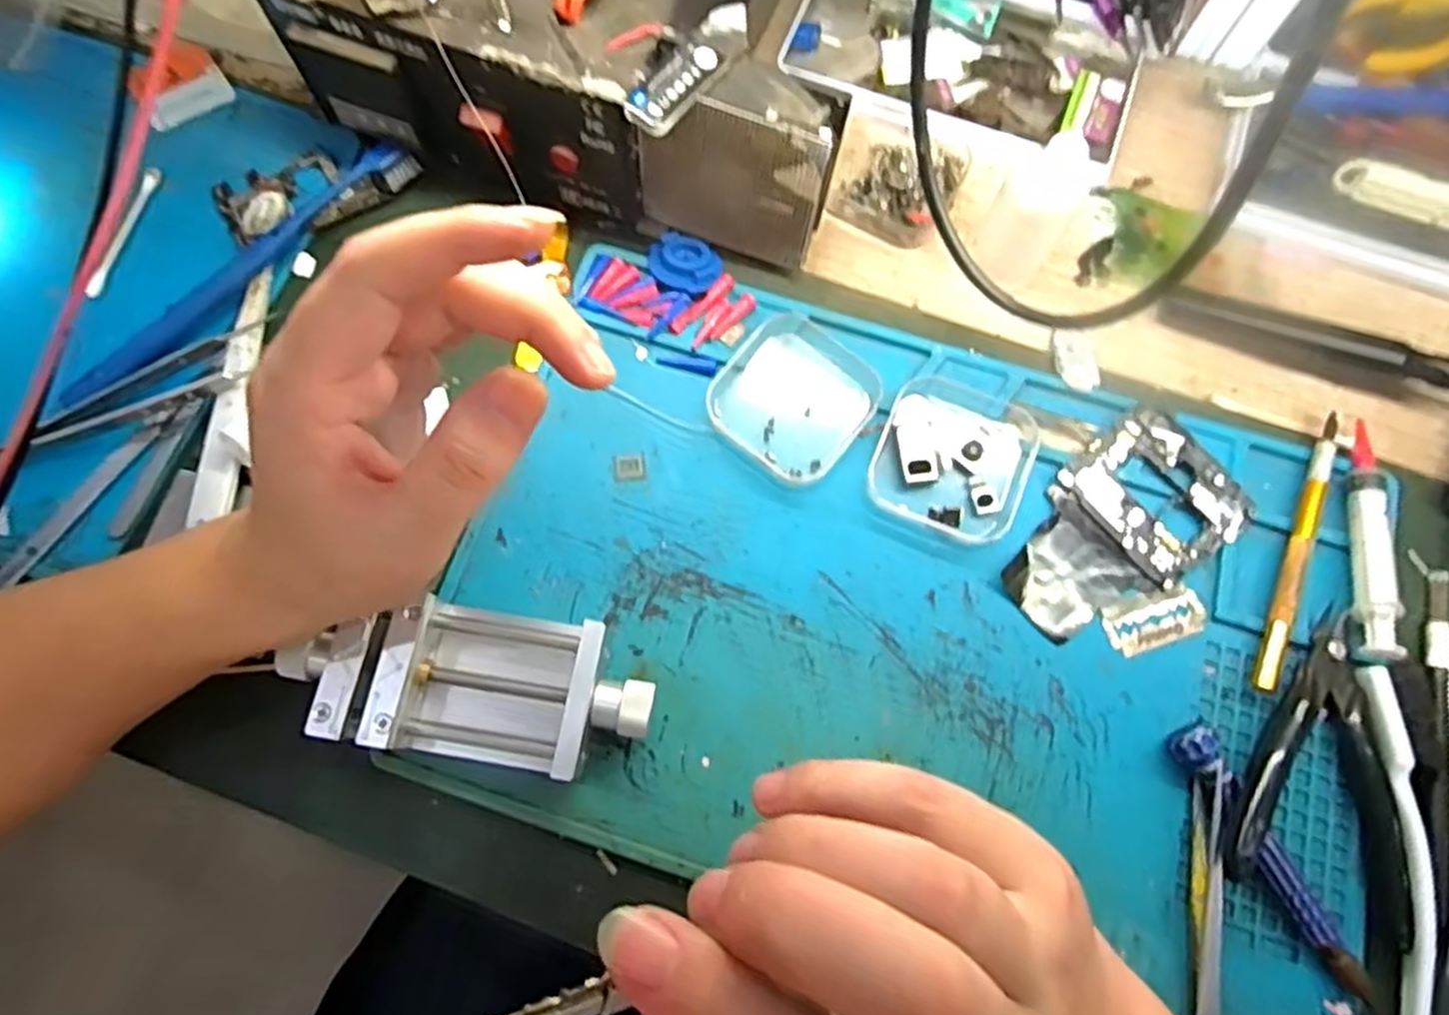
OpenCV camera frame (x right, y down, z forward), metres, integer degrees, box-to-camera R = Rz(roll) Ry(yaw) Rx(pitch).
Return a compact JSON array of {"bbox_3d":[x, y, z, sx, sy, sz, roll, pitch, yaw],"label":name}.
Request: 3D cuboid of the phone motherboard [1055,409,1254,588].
[{"bbox_3d":[0.187,-0.005,0.332,0.056,0.007,0.067,-39,79,-10],"label":"phone motherboard"}]

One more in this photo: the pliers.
[{"bbox_3d":[0.235,0.097,0.293,0.076,0.024,0.109,22,75,5],"label":"pliers"}]

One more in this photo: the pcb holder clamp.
[{"bbox_3d":[-0.097,0.067,0.295,0.139,0.035,0.057,10,75,2],"label":"pcb holder clamp"}]

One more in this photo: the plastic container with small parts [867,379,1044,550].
[{"bbox_3d":[0.100,-0.023,0.334,0.063,0.012,0.069,20,75,5],"label":"plastic container with small parts"}]

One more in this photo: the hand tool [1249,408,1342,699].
[{"bbox_3d":[0.243,0.016,0.324,0.009,0.011,0.130,26,76,6],"label":"hand tool"}]

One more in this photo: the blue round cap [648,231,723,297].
[{"bbox_3d":[-0.019,-0.115,0.358,0.028,0.006,0.035,-40,79,-11],"label":"blue round cap"}]

